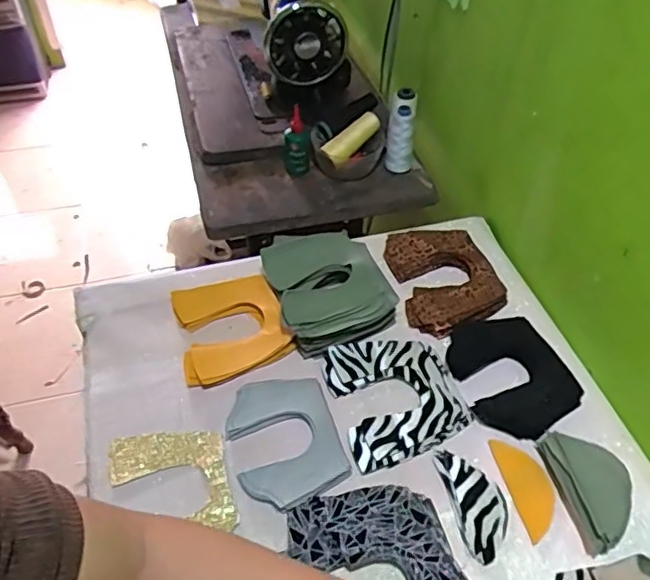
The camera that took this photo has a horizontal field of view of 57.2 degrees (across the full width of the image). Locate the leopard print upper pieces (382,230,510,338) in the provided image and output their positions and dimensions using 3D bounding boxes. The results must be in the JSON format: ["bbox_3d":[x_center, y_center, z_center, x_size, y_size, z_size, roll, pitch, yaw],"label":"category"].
[{"bbox_3d":[0.170,-0.013,0.834,0.136,0.034,0.172,-7,48,-8],"label":"leopard print upper pieces"}]

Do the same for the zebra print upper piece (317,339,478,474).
[{"bbox_3d":[0.086,0.120,0.706,0.146,0.010,0.156,-12,49,-13],"label":"zebra print upper piece"}]

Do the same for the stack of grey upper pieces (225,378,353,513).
[{"bbox_3d":[-0.045,0.167,0.670,0.116,0.011,0.154,-14,50,-14],"label":"stack of grey upper pieces"}]

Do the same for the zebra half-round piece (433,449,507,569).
[{"bbox_3d":[0.159,0.221,0.627,0.054,0.005,0.117,-10,49,-11],"label":"zebra half-round piece"}]

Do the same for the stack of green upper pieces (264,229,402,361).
[{"bbox_3d":[0.005,-0.003,0.789,0.140,0.063,0.169,-15,50,-15],"label":"stack of green upper pieces"}]

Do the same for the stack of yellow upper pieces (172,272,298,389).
[{"bbox_3d":[-0.124,0.046,0.776,0.134,0.023,0.150,-15,50,-15],"label":"stack of yellow upper pieces"}]

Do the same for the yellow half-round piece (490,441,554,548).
[{"bbox_3d":[0.221,0.210,0.644,0.048,0.005,0.112,-8,48,-9],"label":"yellow half-round piece"}]

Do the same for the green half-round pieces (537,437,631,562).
[{"bbox_3d":[0.279,0.204,0.626,0.068,0.032,0.126,-8,48,-9],"label":"green half-round pieces"}]

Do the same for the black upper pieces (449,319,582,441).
[{"bbox_3d":[0.223,0.097,0.729,0.126,0.030,0.160,-21,52,-20],"label":"black upper pieces"}]

